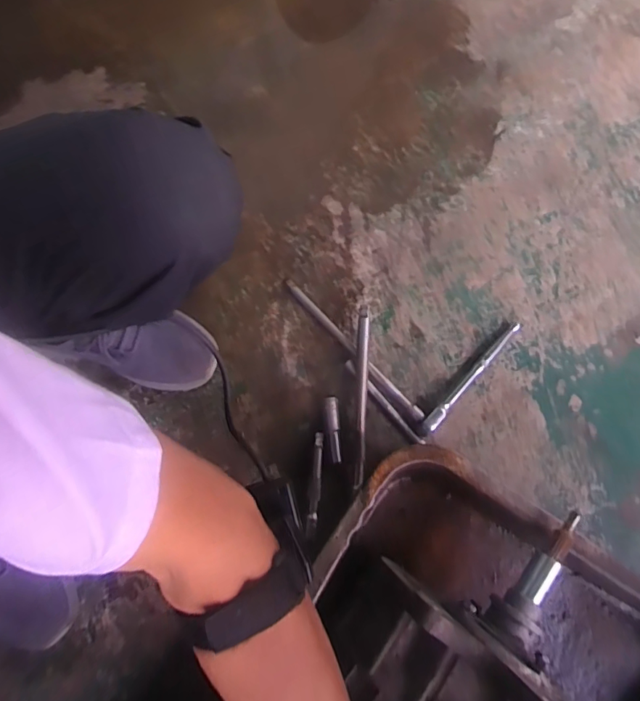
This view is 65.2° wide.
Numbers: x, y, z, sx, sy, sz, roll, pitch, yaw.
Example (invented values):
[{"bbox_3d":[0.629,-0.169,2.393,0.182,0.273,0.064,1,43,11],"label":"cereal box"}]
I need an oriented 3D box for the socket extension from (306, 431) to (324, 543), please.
[{"bbox_3d":[-0.006,0.168,0.628,0.015,0.020,0.127,6,76,3],"label":"socket extension"}]

